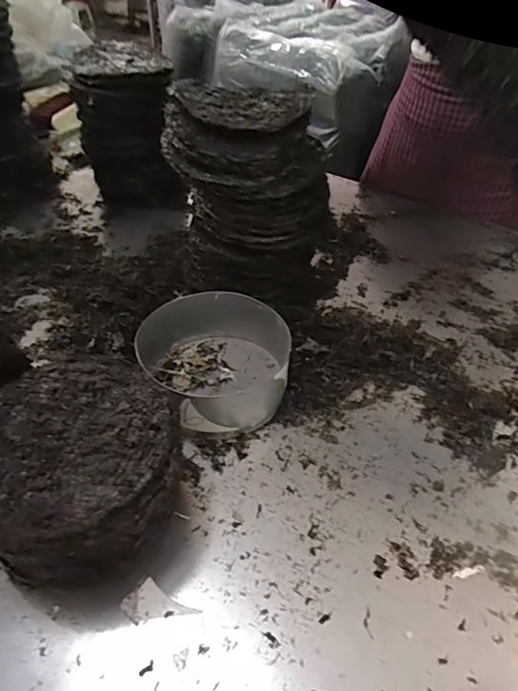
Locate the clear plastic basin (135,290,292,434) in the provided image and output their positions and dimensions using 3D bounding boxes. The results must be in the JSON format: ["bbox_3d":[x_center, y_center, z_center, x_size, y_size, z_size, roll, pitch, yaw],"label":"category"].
[{"bbox_3d":[-0.058,0.021,0.651,0.197,0.087,0.204,0,44,0],"label":"clear plastic basin"}]

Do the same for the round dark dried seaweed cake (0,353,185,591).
[{"bbox_3d":[-0.180,0.136,0.477,0.194,0.156,0.194,-30,51,-28],"label":"round dark dried seaweed cake"}]

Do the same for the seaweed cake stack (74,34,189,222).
[{"bbox_3d":[-0.274,-0.459,0.980,0.193,0.279,0.188,-18,46,-18],"label":"seaweed cake stack"}]

